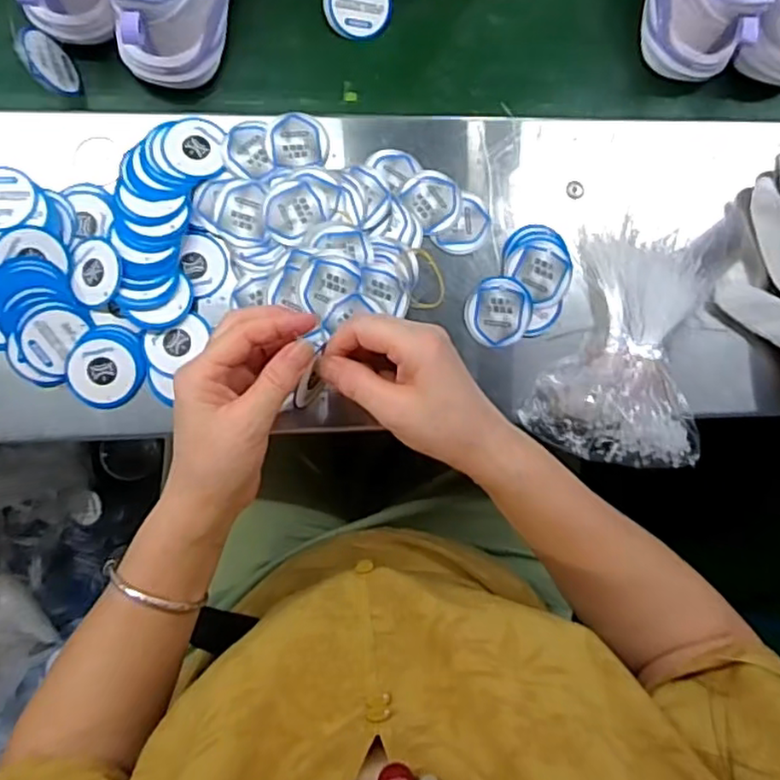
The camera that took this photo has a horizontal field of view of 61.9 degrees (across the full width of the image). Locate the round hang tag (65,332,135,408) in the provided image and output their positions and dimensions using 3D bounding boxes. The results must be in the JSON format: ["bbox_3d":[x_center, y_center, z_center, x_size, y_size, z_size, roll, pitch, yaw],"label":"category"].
[{"bbox_3d":[-0.204,-0.013,0.461,0.045,0.005,0.052,-3,100,-8],"label":"round hang tag"}]

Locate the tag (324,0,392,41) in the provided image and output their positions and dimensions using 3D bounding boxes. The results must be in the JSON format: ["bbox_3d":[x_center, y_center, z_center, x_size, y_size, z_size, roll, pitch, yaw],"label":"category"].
[{"bbox_3d":[-0.025,-0.304,0.511,0.052,0.006,0.049,-4,117,-8],"label":"tag"}]

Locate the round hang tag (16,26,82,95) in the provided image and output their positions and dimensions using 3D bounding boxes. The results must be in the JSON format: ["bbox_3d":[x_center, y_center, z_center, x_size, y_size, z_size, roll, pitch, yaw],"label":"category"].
[{"bbox_3d":[-0.244,-0.238,0.471,0.007,0.045,0.045,-12,109,26],"label":"round hang tag"}]

